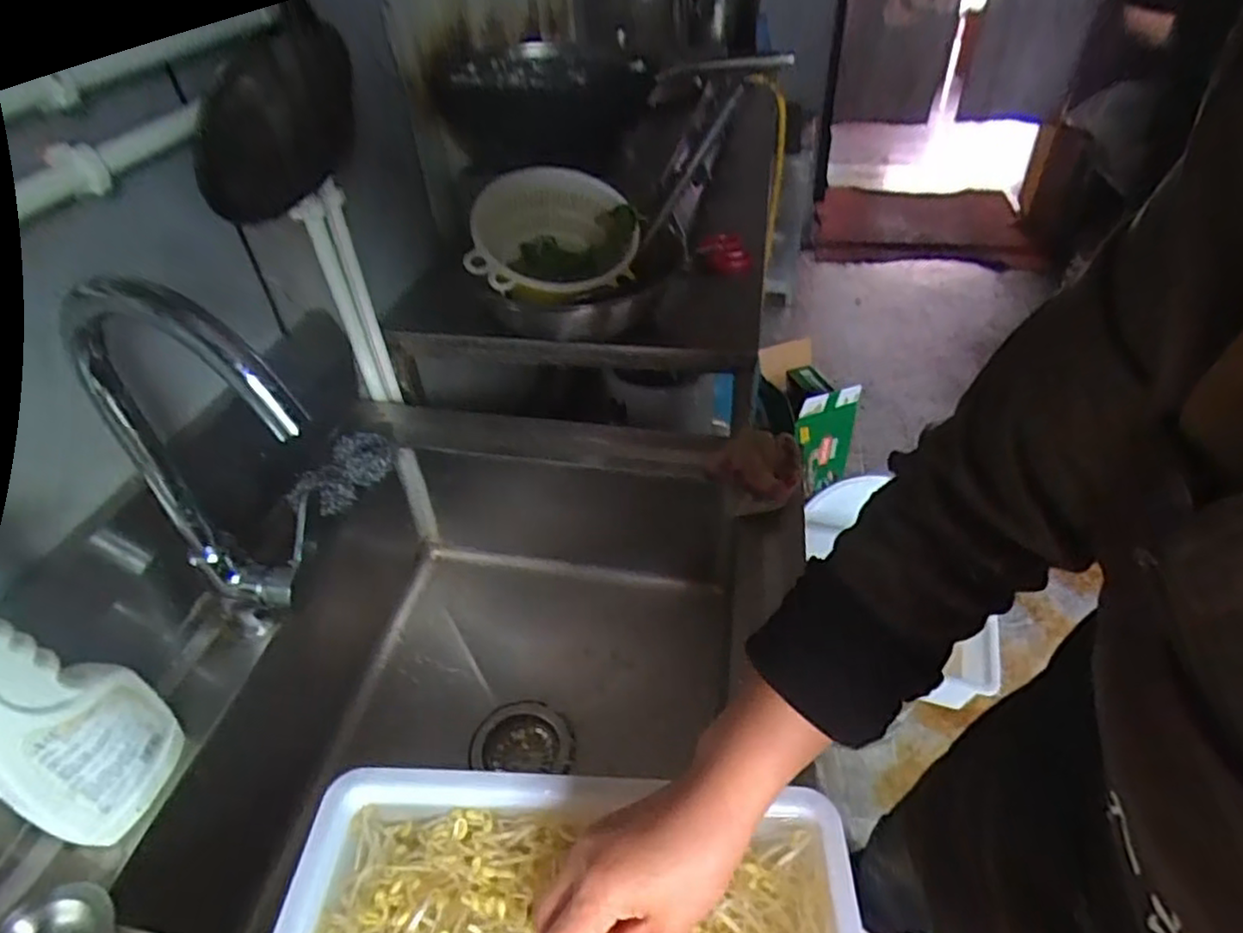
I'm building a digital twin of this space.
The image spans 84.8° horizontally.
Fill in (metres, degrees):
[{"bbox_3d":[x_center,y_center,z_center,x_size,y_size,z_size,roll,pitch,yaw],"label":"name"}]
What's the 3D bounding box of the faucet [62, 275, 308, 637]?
[{"bbox_3d":[-0.277,0.024,0.493,0.212,0.328,0.054,20,46,26],"label":"faucet"}]

